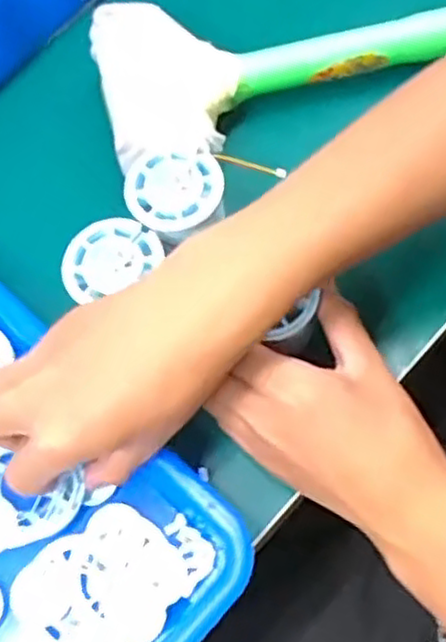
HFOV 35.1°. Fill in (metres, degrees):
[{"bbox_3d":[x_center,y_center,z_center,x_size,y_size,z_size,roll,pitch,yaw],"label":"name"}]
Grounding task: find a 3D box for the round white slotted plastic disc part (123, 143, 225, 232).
[{"bbox_3d":[-0.029,-0.078,0.405,0.053,0.007,0.056,-2,69,6],"label":"round white slotted plastic disc part"}]

